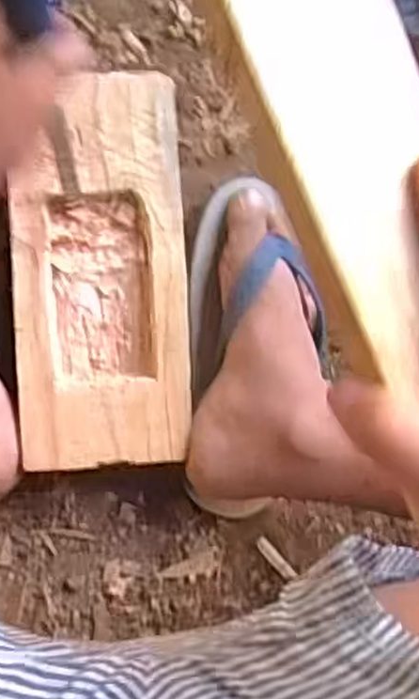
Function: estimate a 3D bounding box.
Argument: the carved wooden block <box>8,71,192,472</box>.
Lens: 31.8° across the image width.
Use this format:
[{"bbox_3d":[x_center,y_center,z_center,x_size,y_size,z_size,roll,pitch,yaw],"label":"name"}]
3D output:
[{"bbox_3d":[-0.076,-0.052,0.515,0.113,0.047,0.257,-3,95,-10],"label":"carved wooden block"}]

